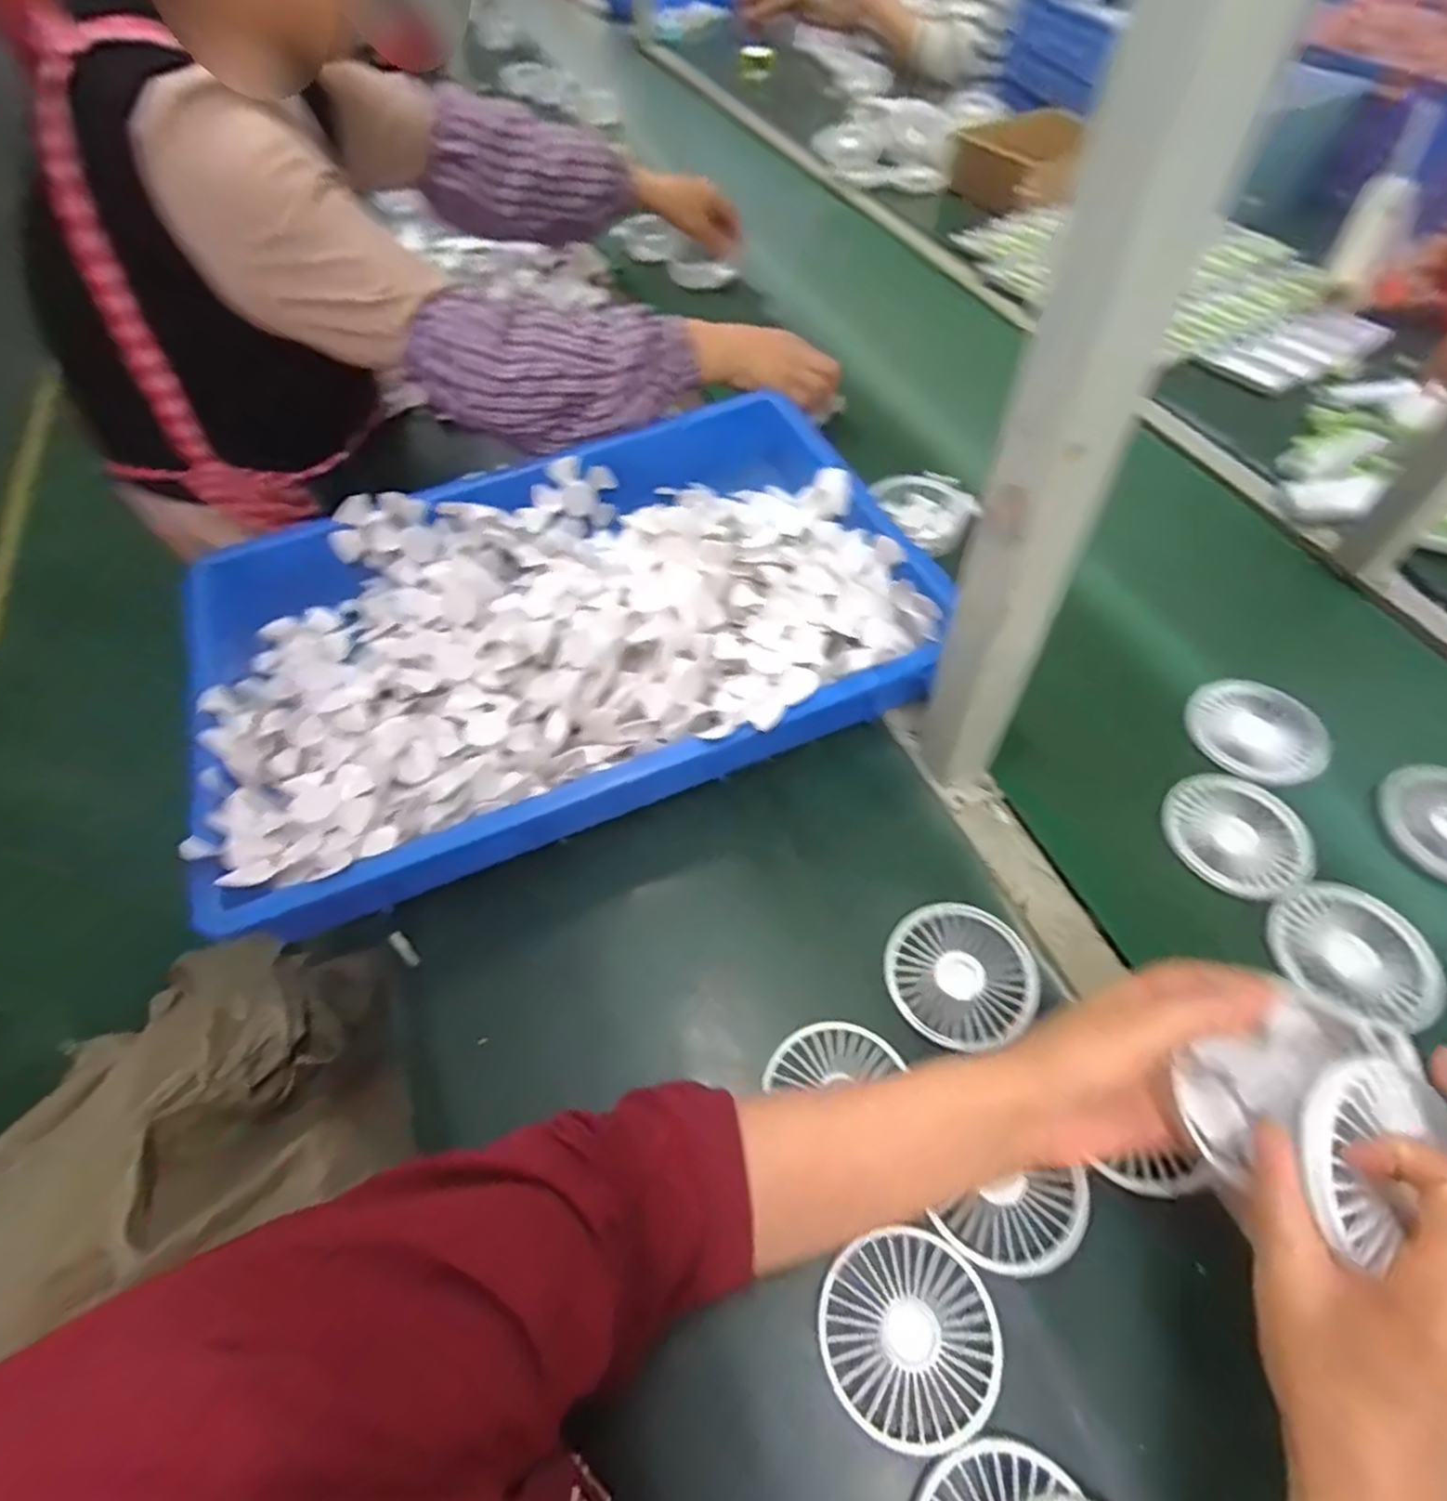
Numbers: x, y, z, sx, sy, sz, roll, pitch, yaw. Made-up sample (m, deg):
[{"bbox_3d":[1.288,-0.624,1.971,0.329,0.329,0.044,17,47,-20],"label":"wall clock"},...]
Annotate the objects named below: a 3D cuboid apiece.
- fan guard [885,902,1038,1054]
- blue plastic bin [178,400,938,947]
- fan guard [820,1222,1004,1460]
[{"bbox_3d":[0.151,0.142,0.470,0.085,0.010,0.090,-1,55,1],"label":"fan guard"},{"bbox_3d":[-0.132,-0.108,0.593,0.552,0.091,0.369,-19,57,-11],"label":"blue plastic bin"},{"bbox_3d":[0.094,0.293,0.368,0.084,0.005,0.082,-1,55,1],"label":"fan guard"}]

